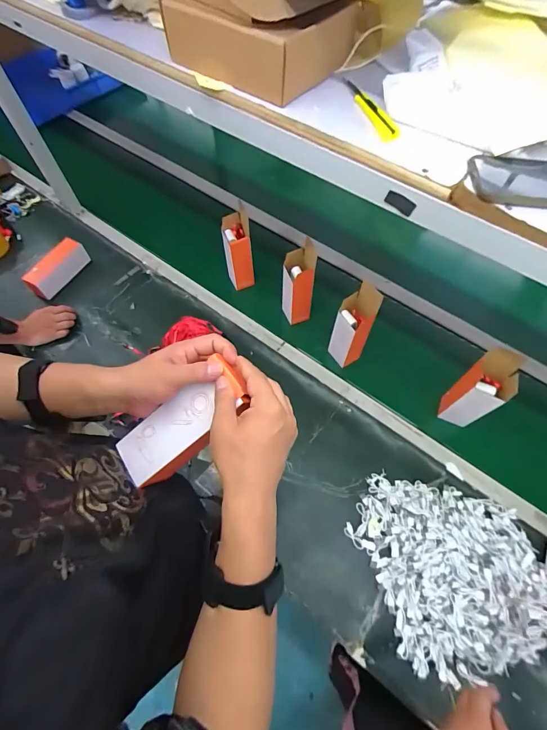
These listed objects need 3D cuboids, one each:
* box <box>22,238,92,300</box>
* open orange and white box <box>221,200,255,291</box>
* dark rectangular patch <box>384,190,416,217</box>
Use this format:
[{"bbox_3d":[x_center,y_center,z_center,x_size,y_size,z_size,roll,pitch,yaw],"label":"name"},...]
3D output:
[{"bbox_3d":[-0.603,-0.272,0.990,0.066,0.056,0.176,26,66,12],"label":"box"},{"bbox_3d":[-0.093,-0.304,0.947,0.070,0.199,0.079,-5,63,-3],"label":"open orange and white box"},{"bbox_3d":[0.161,-0.207,0.453,0.040,0.024,0.005,35,68,16],"label":"dark rectangular patch"}]

